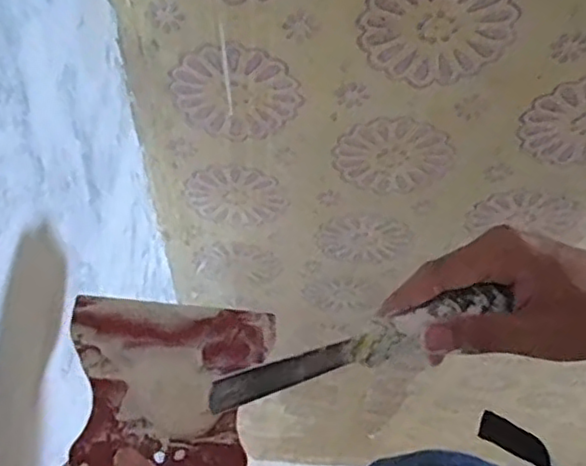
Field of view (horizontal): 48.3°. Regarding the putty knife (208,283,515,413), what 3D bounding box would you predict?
[{"bbox_3d":[0.040,0.061,0.357,0.175,0.025,0.018,-18,63,-13],"label":"putty knife"}]

